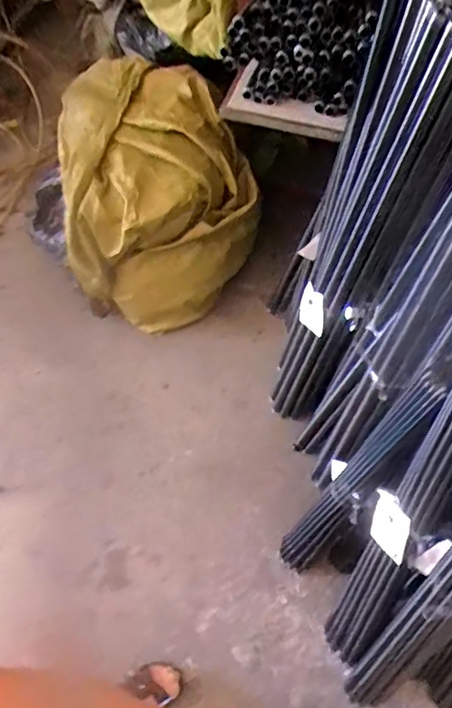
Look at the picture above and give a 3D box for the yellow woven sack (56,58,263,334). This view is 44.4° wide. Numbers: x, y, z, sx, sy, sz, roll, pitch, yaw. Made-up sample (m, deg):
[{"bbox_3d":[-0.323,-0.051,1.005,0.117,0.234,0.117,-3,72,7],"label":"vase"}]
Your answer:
[{"bbox_3d":[-0.167,-0.427,1.400,0.465,0.418,0.568,-8,64,-3],"label":"yellow woven sack"}]

